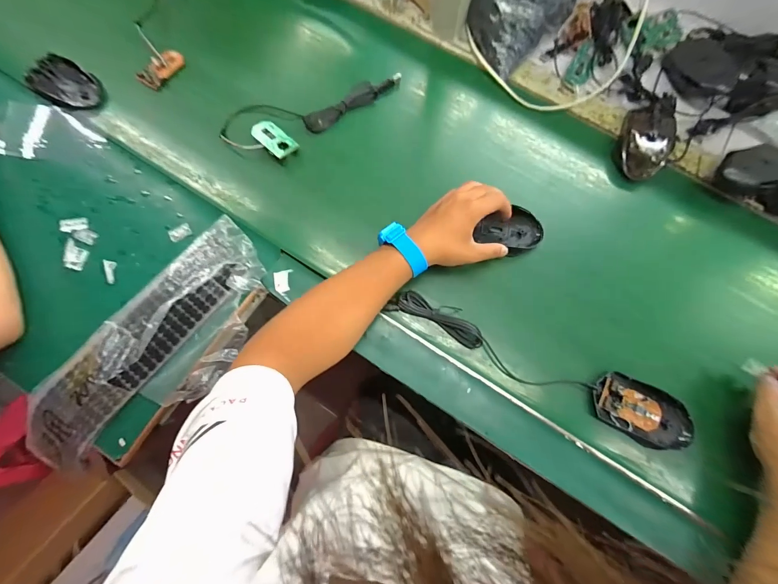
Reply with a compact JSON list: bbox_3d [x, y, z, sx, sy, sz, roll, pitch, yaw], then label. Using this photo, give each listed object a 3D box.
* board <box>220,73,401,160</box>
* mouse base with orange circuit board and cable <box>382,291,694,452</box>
[{"bbox_3d":[-0.118,-0.274,0.495,0.250,0.027,0.124,-39,80,-11],"label":"board"},{"bbox_3d":[0.179,0.080,0.407,0.361,0.013,0.061,27,76,5],"label":"mouse base with orange circuit board and cable"}]

